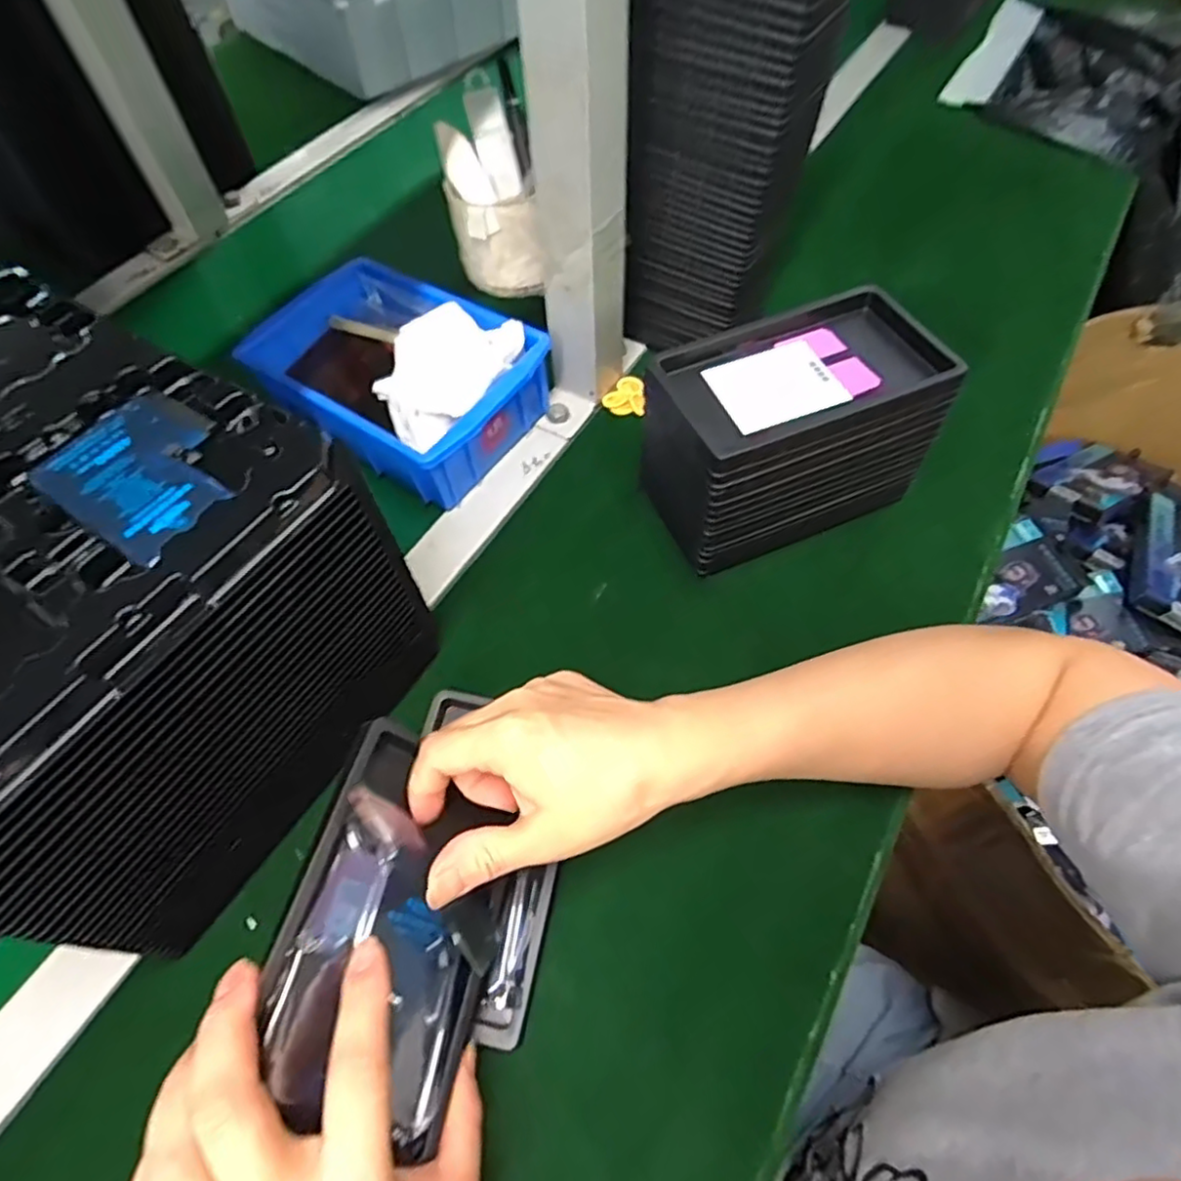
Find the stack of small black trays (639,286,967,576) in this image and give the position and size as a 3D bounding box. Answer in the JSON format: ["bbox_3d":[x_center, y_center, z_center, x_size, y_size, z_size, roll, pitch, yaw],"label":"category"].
[{"bbox_3d":[0.123,-0.102,0.427,0.166,0.101,0.118,-24,61,-12],"label":"stack of small black trays"}]

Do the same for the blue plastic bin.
[{"bbox_3d":[-0.145,-0.168,0.501,0.219,0.069,0.136,35,66,21],"label":"blue plastic bin"}]

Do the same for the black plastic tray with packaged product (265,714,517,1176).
[{"bbox_3d":[-0.086,0.139,0.292,0.086,0.025,0.148,32,45,-25],"label":"black plastic tray with packaged product"}]

